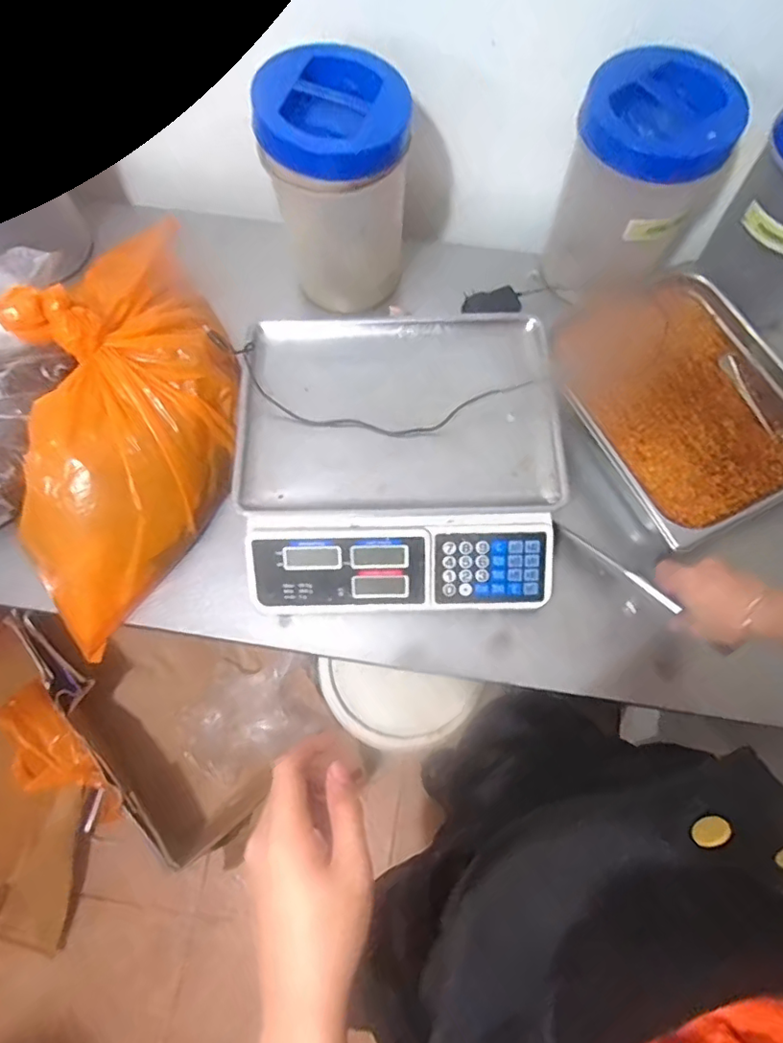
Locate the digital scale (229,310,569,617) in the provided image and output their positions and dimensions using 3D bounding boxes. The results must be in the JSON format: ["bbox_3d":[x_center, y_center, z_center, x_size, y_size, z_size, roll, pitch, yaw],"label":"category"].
[{"bbox_3d":[0.009,-0.068,0.625,0.330,0.099,0.318,-2,70,-1],"label":"digital scale"}]

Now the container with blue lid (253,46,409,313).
[{"bbox_3d":[-0.061,-0.394,0.669,0.154,0.238,0.141,-1,70,0],"label":"container with blue lid"}]

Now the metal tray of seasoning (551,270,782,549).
[{"bbox_3d":[0.347,-0.153,0.692,0.267,0.069,0.334,-25,72,-9],"label":"metal tray of seasoning"}]

